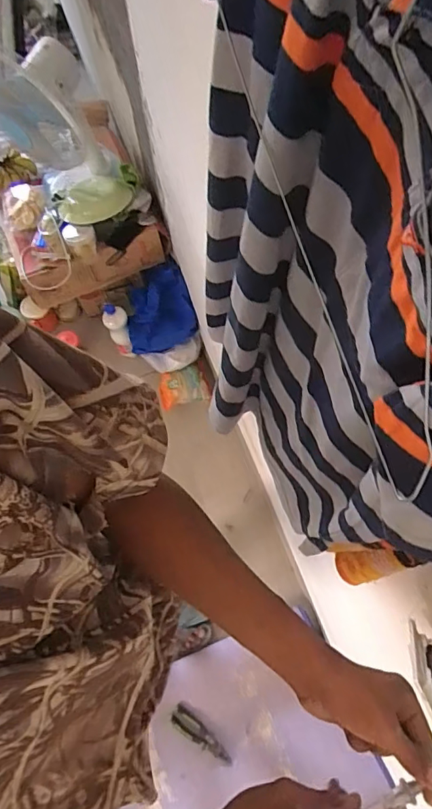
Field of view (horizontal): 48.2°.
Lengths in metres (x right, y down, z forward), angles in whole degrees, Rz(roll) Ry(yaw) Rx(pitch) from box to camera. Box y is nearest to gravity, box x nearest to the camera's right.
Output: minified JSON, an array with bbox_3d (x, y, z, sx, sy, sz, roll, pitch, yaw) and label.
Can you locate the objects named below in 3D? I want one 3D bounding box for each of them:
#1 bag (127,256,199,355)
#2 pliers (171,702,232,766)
[{"bbox_3d":[-0.192,-0.306,1.576,0.225,0.184,0.203,-20,69,-6],"label":"bag"},{"bbox_3d":[-0.035,0.868,1.270,0.183,0.016,0.059,33,73,13],"label":"pliers"}]

